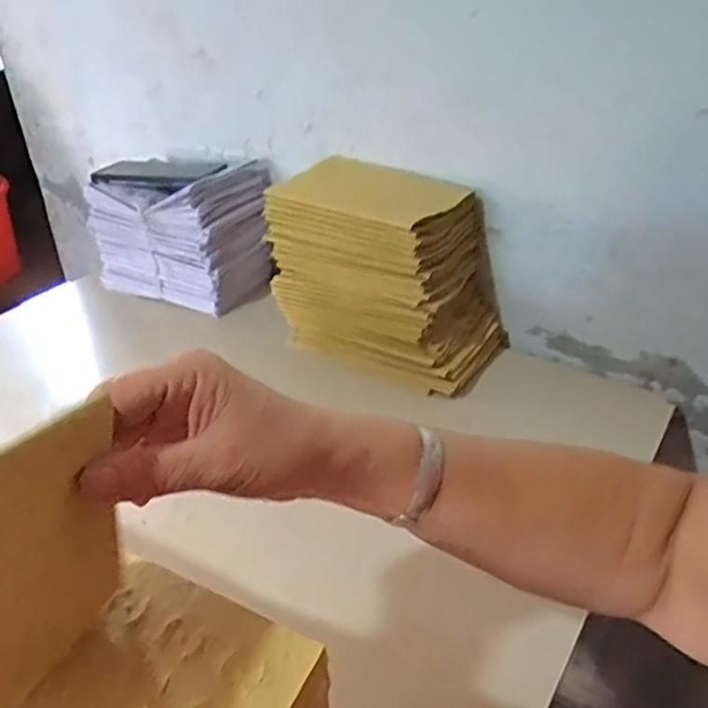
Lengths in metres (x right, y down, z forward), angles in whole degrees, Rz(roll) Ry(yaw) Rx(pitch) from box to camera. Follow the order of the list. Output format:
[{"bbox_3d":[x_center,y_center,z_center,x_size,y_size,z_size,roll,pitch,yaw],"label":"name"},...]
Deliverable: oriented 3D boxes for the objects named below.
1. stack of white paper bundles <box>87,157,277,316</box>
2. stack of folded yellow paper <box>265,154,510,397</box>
[{"bbox_3d":[-0.235,-0.167,0.890,0.218,0.159,0.126,15,37,22],"label":"stack of white paper bundles"},{"bbox_3d":[0.041,-0.095,0.765,0.253,0.182,0.149,16,37,24],"label":"stack of folded yellow paper"}]

